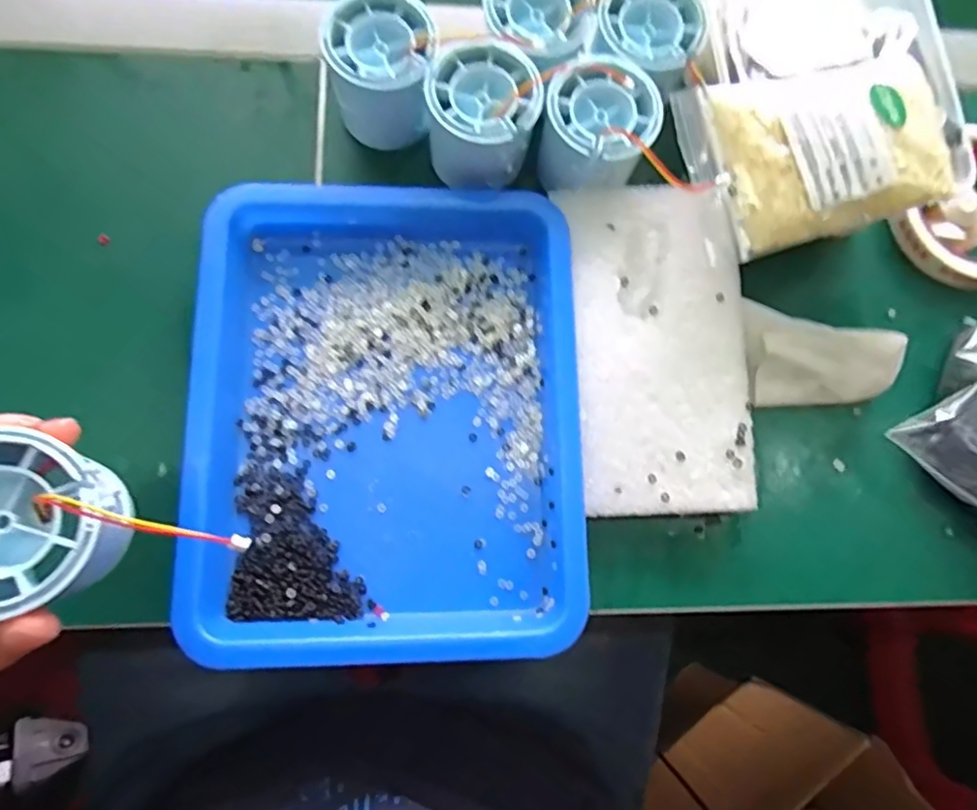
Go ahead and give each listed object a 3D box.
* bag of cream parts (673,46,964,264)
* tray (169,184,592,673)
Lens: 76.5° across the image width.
[{"bbox_3d":[0.149,-0.114,0.280,0.117,0.028,0.075,-14,78,-8],"label":"bag of cream parts"},{"bbox_3d":[-0.045,0.005,0.290,0.175,0.049,0.213,-1,77,-5],"label":"tray"}]

